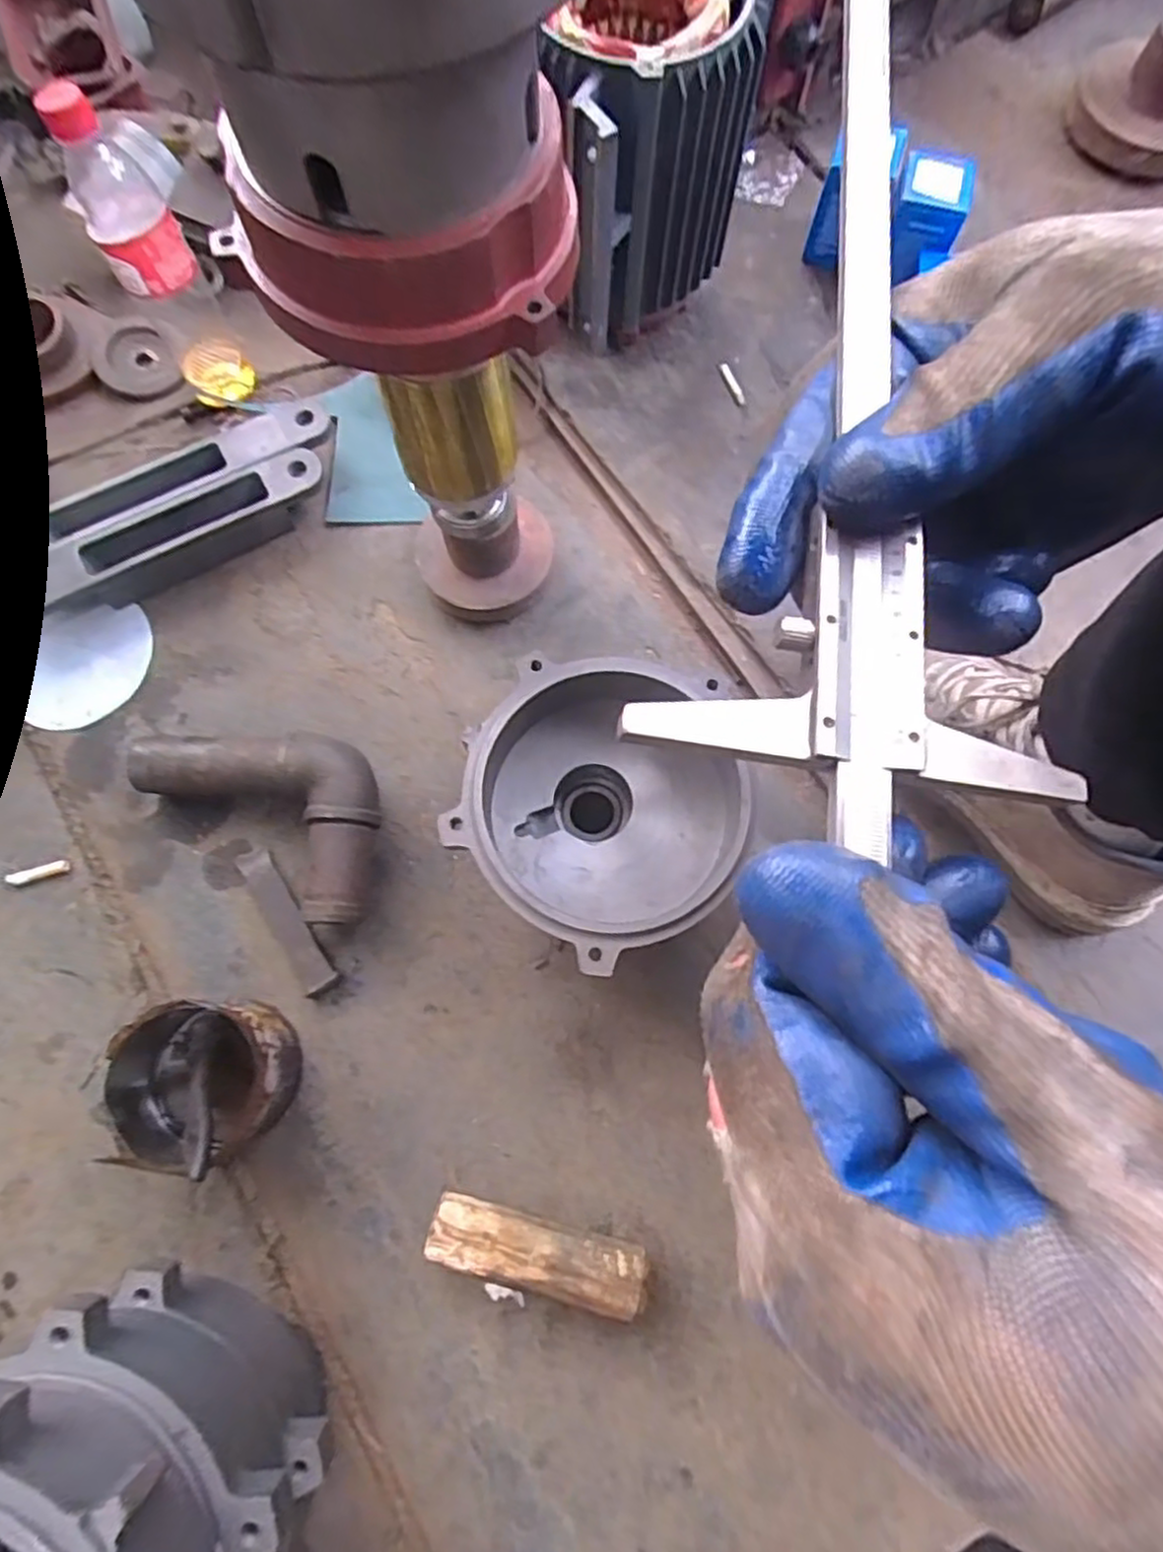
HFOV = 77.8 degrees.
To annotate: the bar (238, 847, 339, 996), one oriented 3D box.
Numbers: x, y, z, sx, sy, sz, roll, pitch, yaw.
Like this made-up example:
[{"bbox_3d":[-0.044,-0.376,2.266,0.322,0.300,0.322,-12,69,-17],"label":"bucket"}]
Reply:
[{"bbox_3d":[-0.229,0.111,0.555,0.028,0.010,0.123,-34,78,-8],"label":"bar"}]

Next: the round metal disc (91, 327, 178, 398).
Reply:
[{"bbox_3d":[-0.428,-0.396,0.691,0.074,0.011,0.074,0,75,0],"label":"round metal disc"}]

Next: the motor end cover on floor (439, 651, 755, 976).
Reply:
[{"bbox_3d":[0.016,0.025,0.532,0.190,0.116,0.182,39,79,9],"label":"motor end cover on floor"}]

